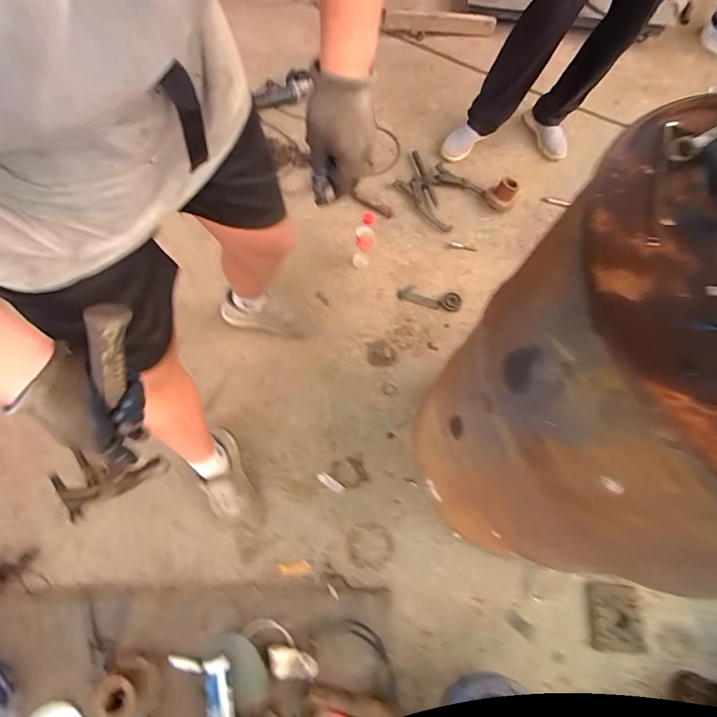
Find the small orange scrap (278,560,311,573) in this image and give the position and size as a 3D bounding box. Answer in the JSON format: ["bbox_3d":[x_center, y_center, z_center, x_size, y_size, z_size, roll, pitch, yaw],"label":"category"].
[{"bbox_3d":[-0.163,0.534,1.020,0.081,0.004,0.028,-2,69,-4],"label":"small orange scrap"}]

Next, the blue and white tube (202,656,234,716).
[{"bbox_3d":[-0.305,0.789,0.873,0.055,0.047,0.220,-12,70,-7],"label":"blue and white tube"}]

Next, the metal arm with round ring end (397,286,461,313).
[{"bbox_3d":[0.234,-0.202,1.325,0.205,0.022,0.064,15,69,3],"label":"metal arm with round ring end"}]

